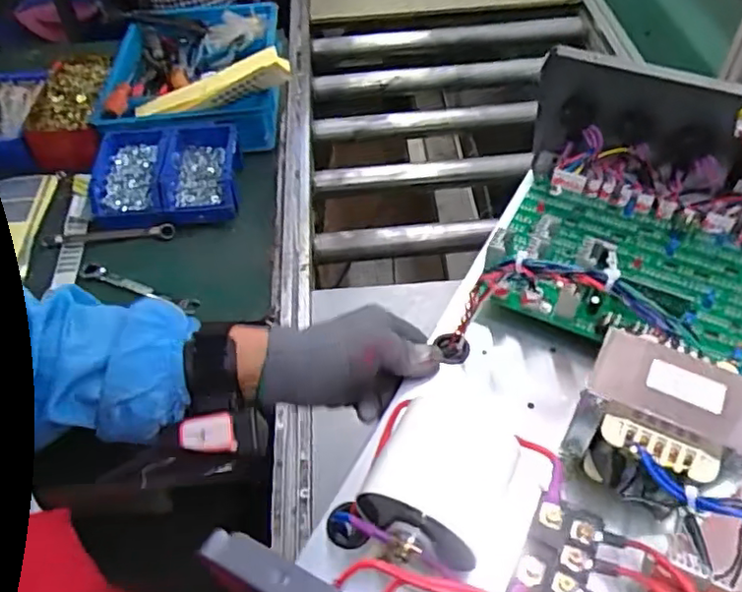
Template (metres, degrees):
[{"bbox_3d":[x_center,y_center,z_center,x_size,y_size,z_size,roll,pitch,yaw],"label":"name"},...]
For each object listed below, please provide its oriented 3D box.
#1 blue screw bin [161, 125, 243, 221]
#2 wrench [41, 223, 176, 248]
[{"bbox_3d":[-0.254,-0.186,0.933,0.110,0.055,0.158,-4,50,-1],"label":"blue screw bin"},{"bbox_3d":[-0.380,-0.088,0.910,0.185,0.020,0.019,-7,50,-3],"label":"wrench"}]

